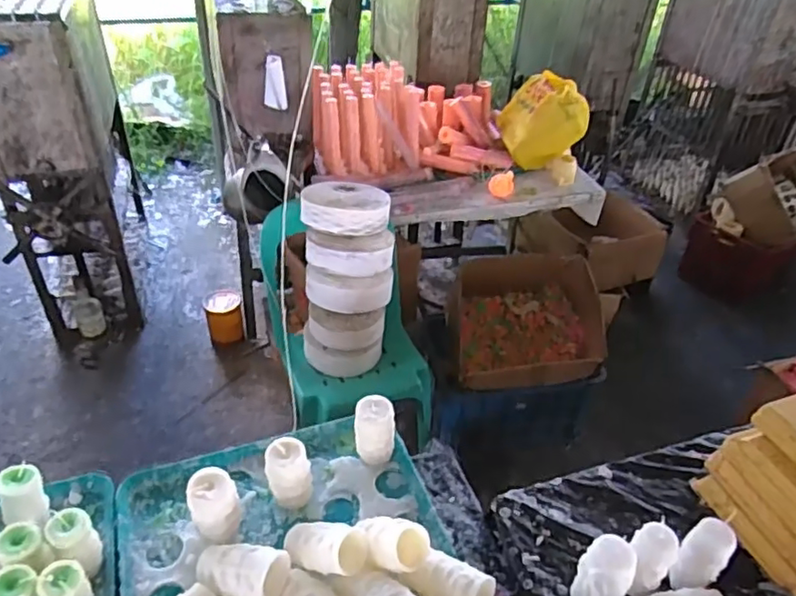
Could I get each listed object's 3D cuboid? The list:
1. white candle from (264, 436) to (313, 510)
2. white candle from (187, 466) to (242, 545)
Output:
[{"bbox_3d":[-0.162,0.264,0.904,0.065,0.109,0.056,-7,40,-14],"label":"white candle"},{"bbox_3d":[-0.254,0.295,0.853,0.065,0.113,0.055,-14,42,-21],"label":"white candle"}]

